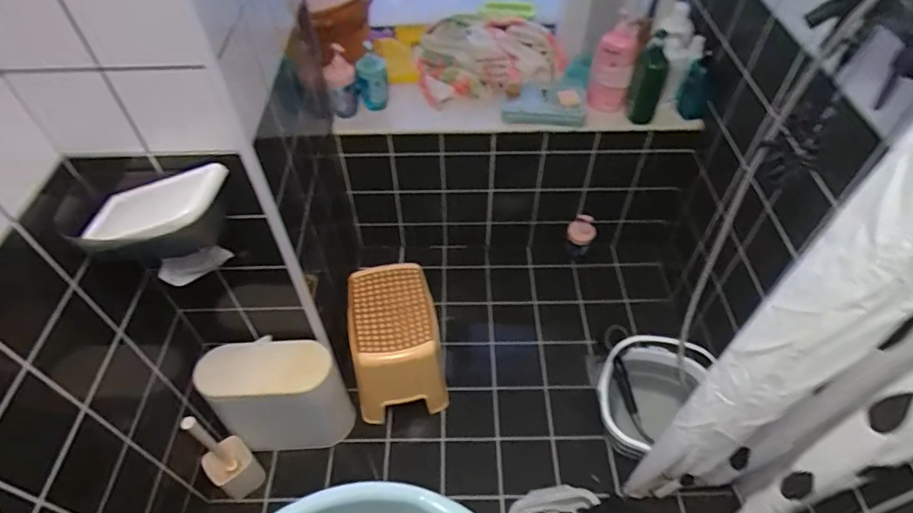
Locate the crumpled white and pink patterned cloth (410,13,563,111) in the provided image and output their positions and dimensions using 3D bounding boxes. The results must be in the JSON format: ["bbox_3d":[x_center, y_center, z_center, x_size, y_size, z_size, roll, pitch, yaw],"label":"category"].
[{"bbox_3d":[0.099,-0.588,1.580,0.410,0.168,0.236,-10,52,-10],"label":"crumpled white and pink patterned cloth"}]

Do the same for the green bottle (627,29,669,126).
[{"bbox_3d":[0.522,-0.474,1.415,0.085,0.250,0.063,30,56,20],"label":"green bottle"}]

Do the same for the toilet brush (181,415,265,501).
[{"bbox_3d":[-0.551,0.464,1.215,0.110,0.342,0.099,35,58,23],"label":"toilet brush"}]

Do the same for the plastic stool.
[{"bbox_3d":[-0.169,0.235,1.446,0.234,0.272,0.330,-8,52,-9],"label":"plastic stool"}]

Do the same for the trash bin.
[{"bbox_3d":[-0.447,0.363,1.332,0.327,0.290,0.177,-7,52,-8],"label":"trash bin"}]

